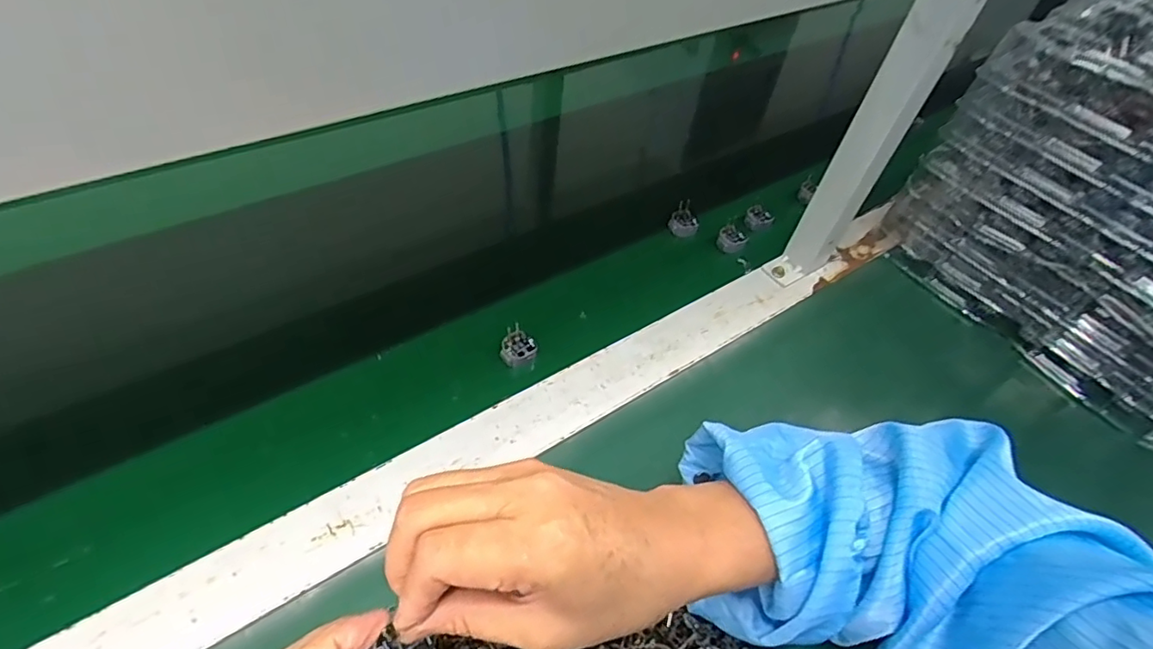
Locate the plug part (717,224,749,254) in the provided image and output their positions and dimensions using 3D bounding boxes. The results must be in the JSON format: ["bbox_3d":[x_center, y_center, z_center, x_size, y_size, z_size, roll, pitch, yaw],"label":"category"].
[{"bbox_3d":[0.154,-0.084,0.578,0.027,0.019,0.027,4,51,-5],"label":"plug part"}]

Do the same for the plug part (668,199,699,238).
[{"bbox_3d":[0.106,-0.102,0.579,0.028,0.031,0.028,14,51,4],"label":"plug part"}]

